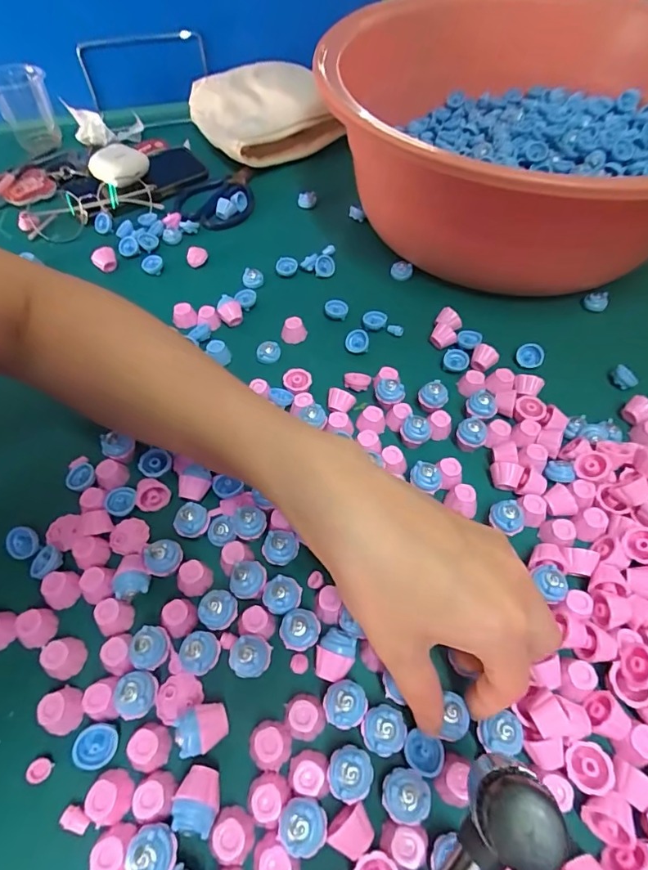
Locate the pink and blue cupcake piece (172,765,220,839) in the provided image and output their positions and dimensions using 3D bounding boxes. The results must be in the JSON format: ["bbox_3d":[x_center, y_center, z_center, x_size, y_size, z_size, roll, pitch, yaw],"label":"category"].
[{"bbox_3d":[-0.056,0.166,0.211,0.019,0.017,0.023,13,57,10],"label":"pink and blue cupcake piece"}]

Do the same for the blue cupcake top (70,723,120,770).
[{"bbox_3d":[-0.111,0.150,0.224,0.019,0.008,0.018,0,56,1],"label":"blue cupcake top"}]

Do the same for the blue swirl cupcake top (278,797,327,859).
[{"bbox_3d":[-0.009,0.168,0.199,0.020,0.011,0.020,0,56,1],"label":"blue swirl cupcake top"}]

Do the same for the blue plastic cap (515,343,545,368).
[{"bbox_3d":[0.164,-0.062,0.369,0.021,0.011,0.019,20,100,28],"label":"blue plastic cap"}]

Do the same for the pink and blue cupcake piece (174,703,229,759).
[{"bbox_3d":[-0.059,0.143,0.226,0.024,0.016,0.019,-17,57,-10],"label":"pink and blue cupcake piece"}]

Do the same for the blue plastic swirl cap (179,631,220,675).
[{"bbox_3d":[-0.064,0.113,0.241,0.016,0.021,0.019,11,57,8],"label":"blue plastic swirl cap"}]

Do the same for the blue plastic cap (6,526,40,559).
[{"bbox_3d":[-0.182,0.065,0.280,0.019,0.004,0.018,2,75,-7],"label":"blue plastic cap"}]

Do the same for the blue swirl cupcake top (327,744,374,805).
[{"bbox_3d":[0.012,0.153,0.210,0.020,0.010,0.021,0,56,1],"label":"blue swirl cupcake top"}]

